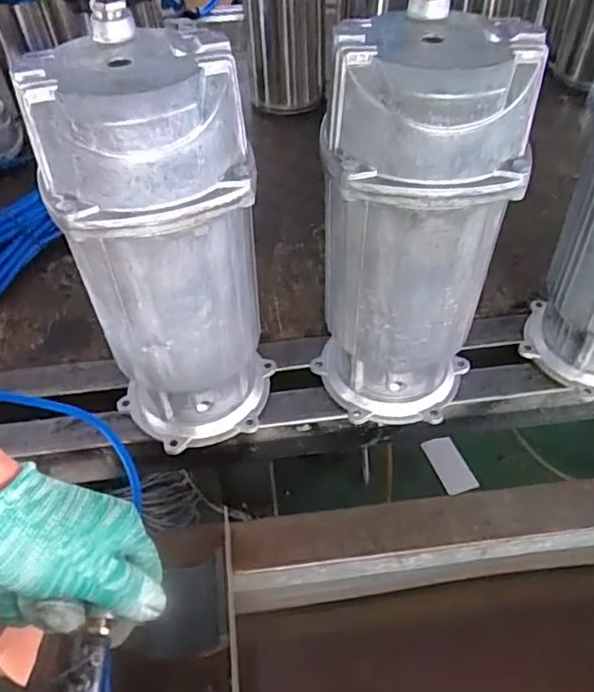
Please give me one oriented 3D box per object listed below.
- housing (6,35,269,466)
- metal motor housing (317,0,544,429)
[{"bbox_3d":[-0.092,-0.052,0.430,0.125,0.298,0.105,-13,48,-11],"label":"housing"},{"bbox_3d":[0.081,-0.070,0.443,0.127,0.297,0.106,11,49,12],"label":"metal motor housing"}]

